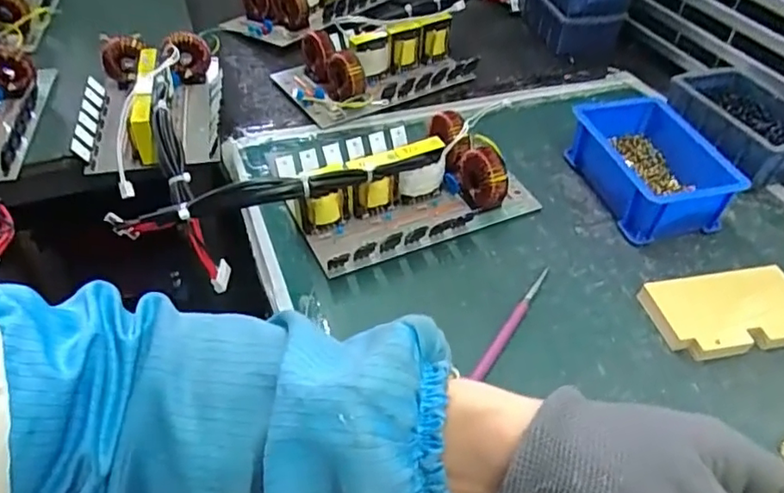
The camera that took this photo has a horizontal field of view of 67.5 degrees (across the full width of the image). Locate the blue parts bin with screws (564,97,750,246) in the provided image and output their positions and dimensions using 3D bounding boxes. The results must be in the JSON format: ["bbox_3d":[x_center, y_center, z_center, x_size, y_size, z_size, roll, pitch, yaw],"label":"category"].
[{"bbox_3d":[0.242,-0.075,0.551,0.106,0.058,0.150,-11,46,-11],"label":"blue parts bin with screws"}]

